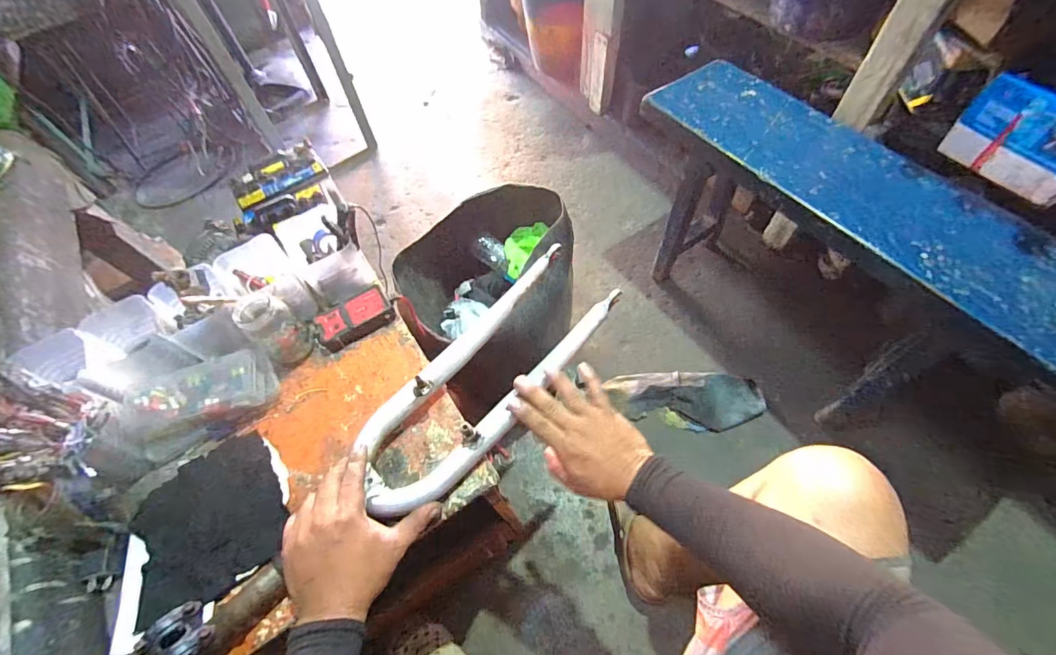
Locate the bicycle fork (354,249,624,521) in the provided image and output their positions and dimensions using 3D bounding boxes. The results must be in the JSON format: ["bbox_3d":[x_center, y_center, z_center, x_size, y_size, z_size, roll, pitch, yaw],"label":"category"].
[{"bbox_3d":[-0.053,0.061,0.567,0.133,0.057,0.370,38,76,23],"label":"bicycle fork"}]

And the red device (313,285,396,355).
[{"bbox_3d":[-0.253,-0.008,0.651,0.113,0.030,0.062,-30,62,-13],"label":"red device"}]

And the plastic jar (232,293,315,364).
[{"bbox_3d":[-0.342,0.003,0.611,0.058,0.103,0.059,-2,60,3],"label":"plastic jar"}]

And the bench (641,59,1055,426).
[{"bbox_3d":[0.581,-0.151,0.933,0.265,0.391,0.831,-33,63,-14],"label":"bench"}]

